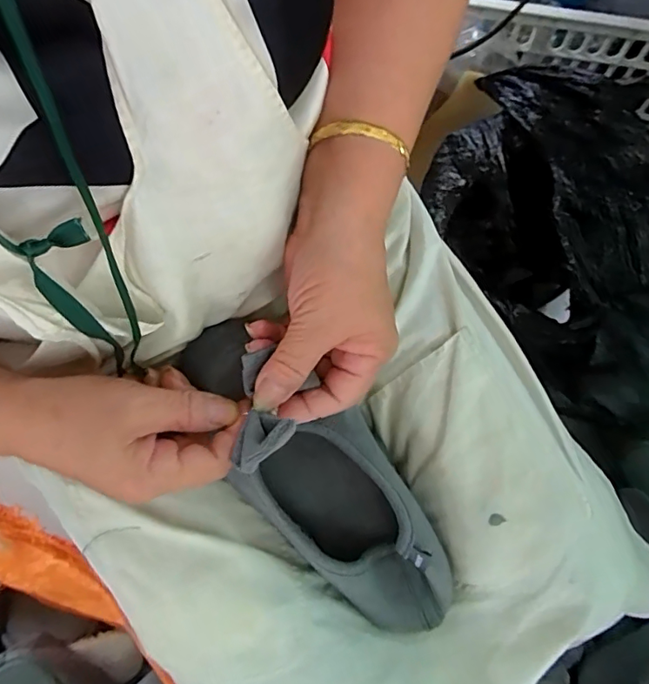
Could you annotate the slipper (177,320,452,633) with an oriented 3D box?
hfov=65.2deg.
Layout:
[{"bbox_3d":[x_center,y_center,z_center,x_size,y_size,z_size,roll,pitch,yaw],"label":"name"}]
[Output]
[{"bbox_3d":[-0.002,0.088,0.321,0.089,0.055,0.235,-41,94,-9],"label":"slipper"}]

